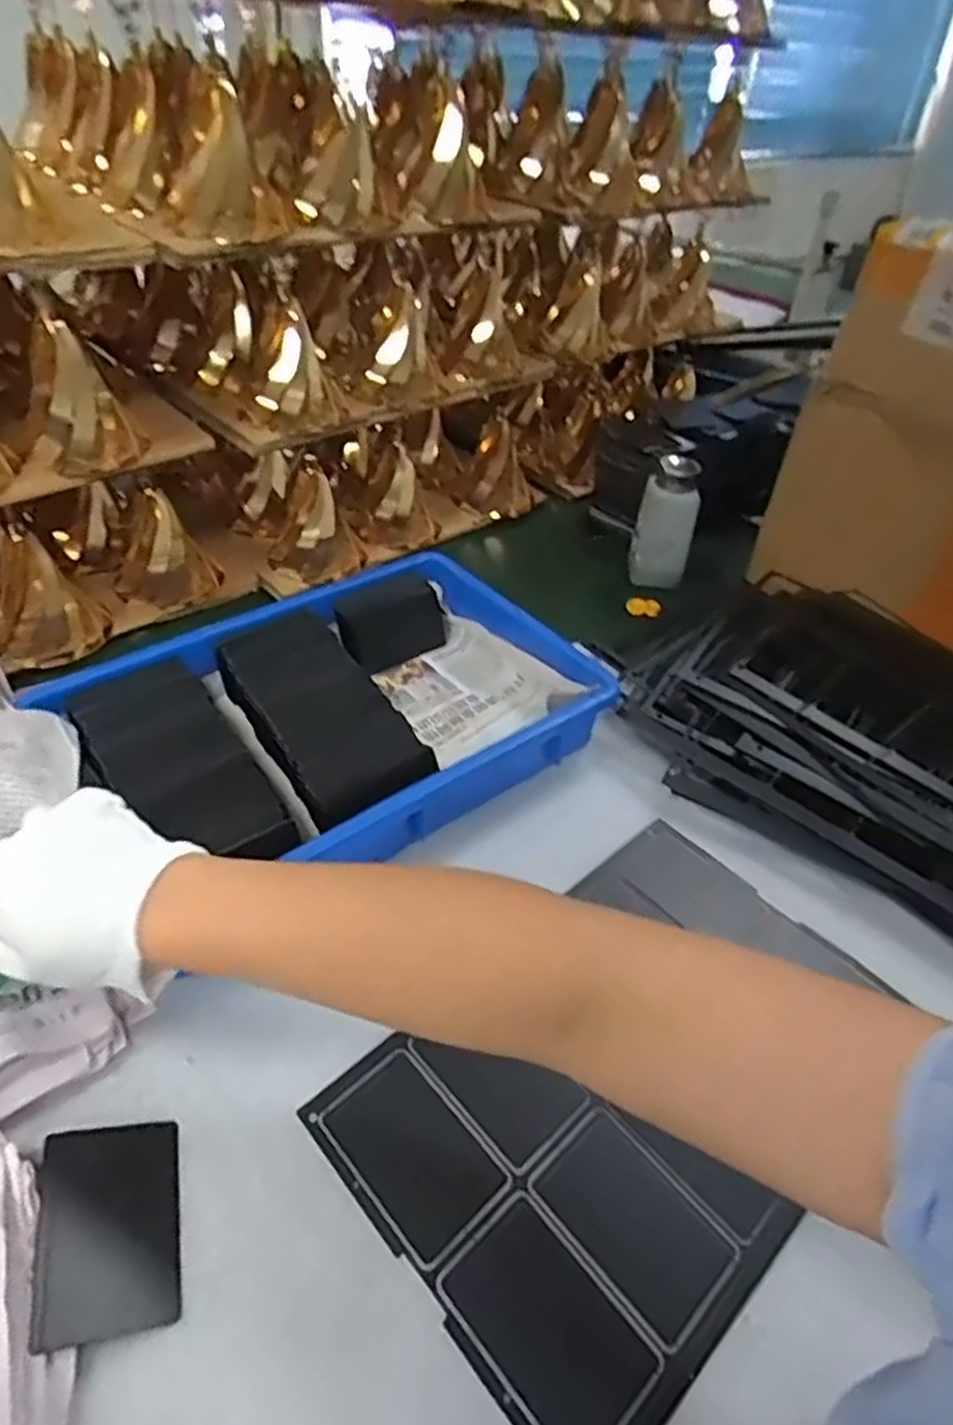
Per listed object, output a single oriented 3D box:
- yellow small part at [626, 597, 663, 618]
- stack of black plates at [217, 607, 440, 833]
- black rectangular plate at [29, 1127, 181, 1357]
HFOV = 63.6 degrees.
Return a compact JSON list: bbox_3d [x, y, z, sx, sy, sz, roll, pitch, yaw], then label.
[{"bbox_3d":[0.168,-0.106,0.769,0.037,0.015,0.014,17,40,34],"label":"yellow small part"},{"bbox_3d":[-0.114,0.008,0.573,0.098,0.052,0.199,-21,49,-28],"label":"stack of black plates"},{"bbox_3d":[-0.167,0.233,0.351,0.058,0.005,0.085,8,37,-27],"label":"black rectangular plate"}]

